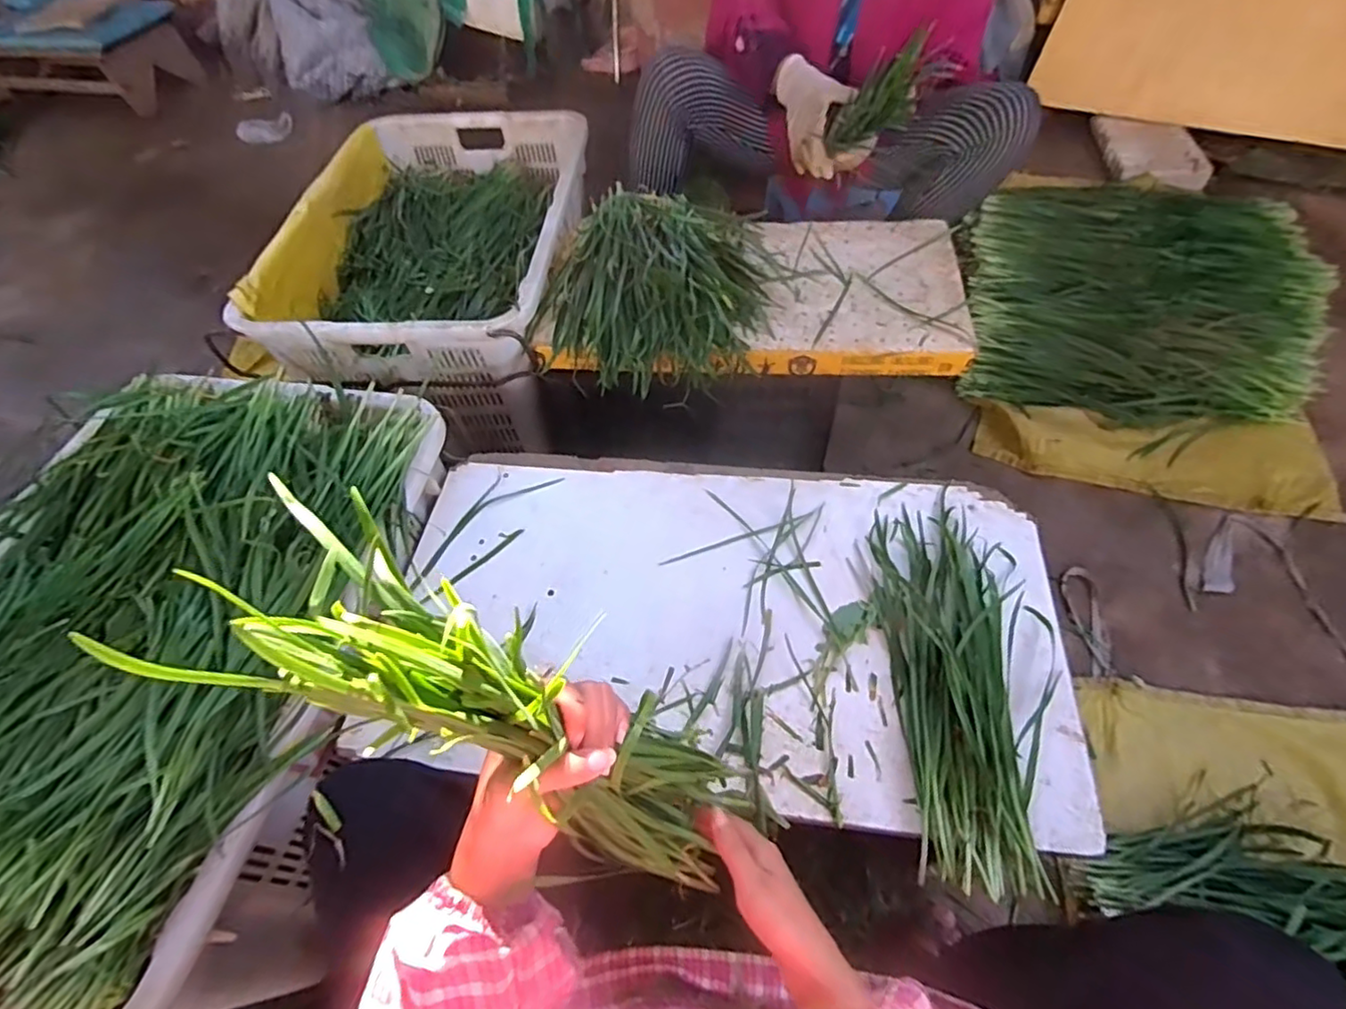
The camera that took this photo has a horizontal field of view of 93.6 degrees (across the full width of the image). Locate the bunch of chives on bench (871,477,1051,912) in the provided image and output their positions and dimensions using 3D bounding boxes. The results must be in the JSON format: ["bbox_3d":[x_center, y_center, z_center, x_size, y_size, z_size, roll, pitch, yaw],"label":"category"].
[{"bbox_3d":[0.279,0.164,0.623,0.132,0.033,0.371,3,57,5],"label":"bunch of chives on bench"}]

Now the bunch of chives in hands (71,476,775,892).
[{"bbox_3d":[-0.060,0.133,0.343,0.085,0.367,0.090,-6,50,38],"label":"bunch of chives in hands"}]

